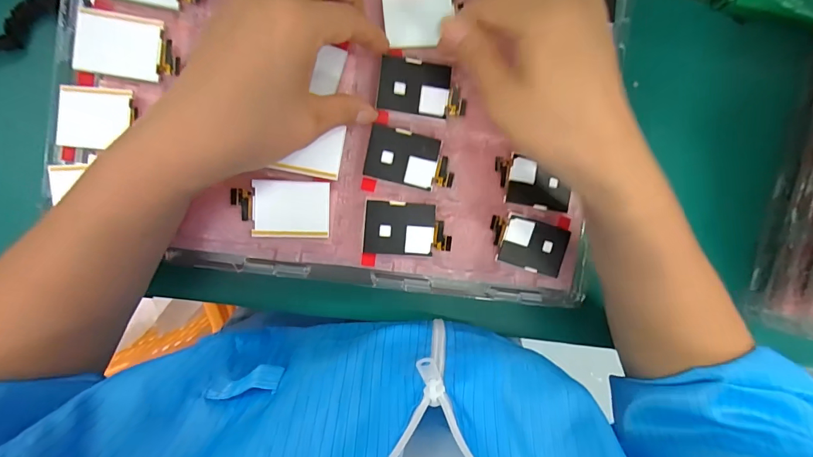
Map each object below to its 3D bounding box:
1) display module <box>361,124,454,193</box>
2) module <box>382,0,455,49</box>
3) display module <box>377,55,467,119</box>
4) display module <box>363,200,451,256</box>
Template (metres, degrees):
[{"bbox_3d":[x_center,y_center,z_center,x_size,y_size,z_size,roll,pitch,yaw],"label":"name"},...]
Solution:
[{"bbox_3d":[0.002,-0.042,0.254,0.057,0.006,0.040,9,92,-10],"label":"display module"},{"bbox_3d":[0.009,-0.133,0.246,0.044,0.005,0.038,-7,95,-9],"label":"module"},{"bbox_3d":[0.011,-0.090,0.251,0.056,0.005,0.033,7,92,-10],"label":"display module"},{"bbox_3d":[0.001,0.000,0.254,0.057,0.004,0.033,4,93,-9],"label":"display module"}]

